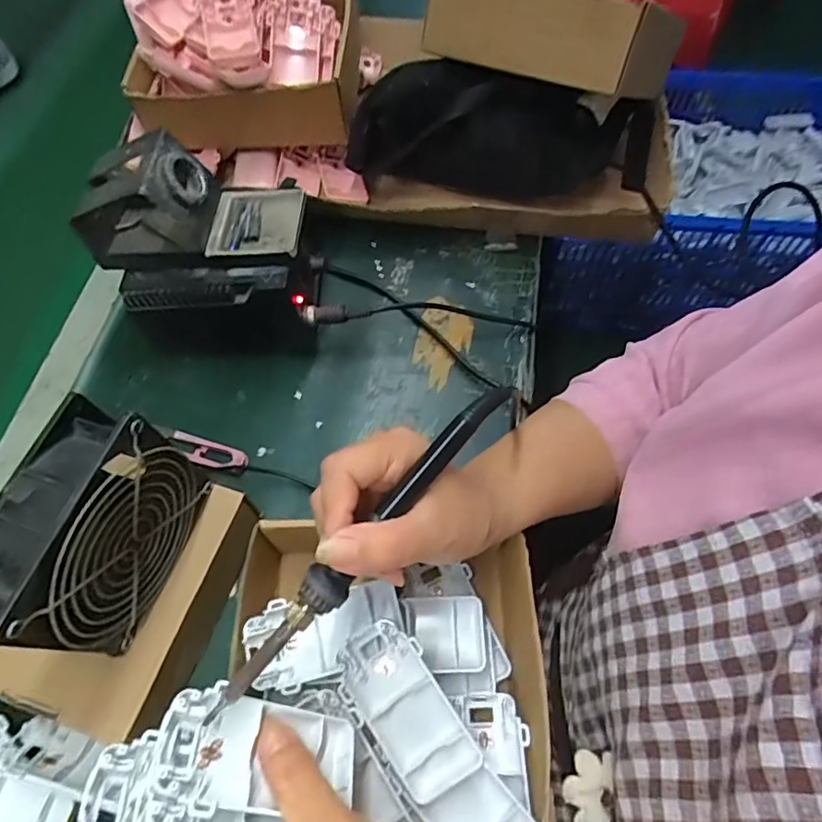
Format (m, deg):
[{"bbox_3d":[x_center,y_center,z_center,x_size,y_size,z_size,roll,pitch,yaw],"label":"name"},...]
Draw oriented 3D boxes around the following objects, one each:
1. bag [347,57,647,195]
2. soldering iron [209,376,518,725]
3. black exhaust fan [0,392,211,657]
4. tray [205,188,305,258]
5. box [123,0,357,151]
[{"bbox_3d":[0.106,-0.290,0.583,0.332,0.129,0.081,-3,61,-16],"label":"bag"},{"bbox_3d":[-0.019,0.060,0.268,0.017,0.015,0.206,38,77,19],"label":"soldering iron"},{"bbox_3d":[-0.178,0.070,0.316,0.044,0.114,0.117,17,63,9],"label":"black exhaust fan"},{"bbox_3d":[-0.123,-0.153,0.447,0.070,0.012,0.078,1,62,1],"label":"tray"},{"bbox_3d":[-0.168,-0.371,0.575,0.221,0.106,0.183,-4,62,-2],"label":"box"}]

